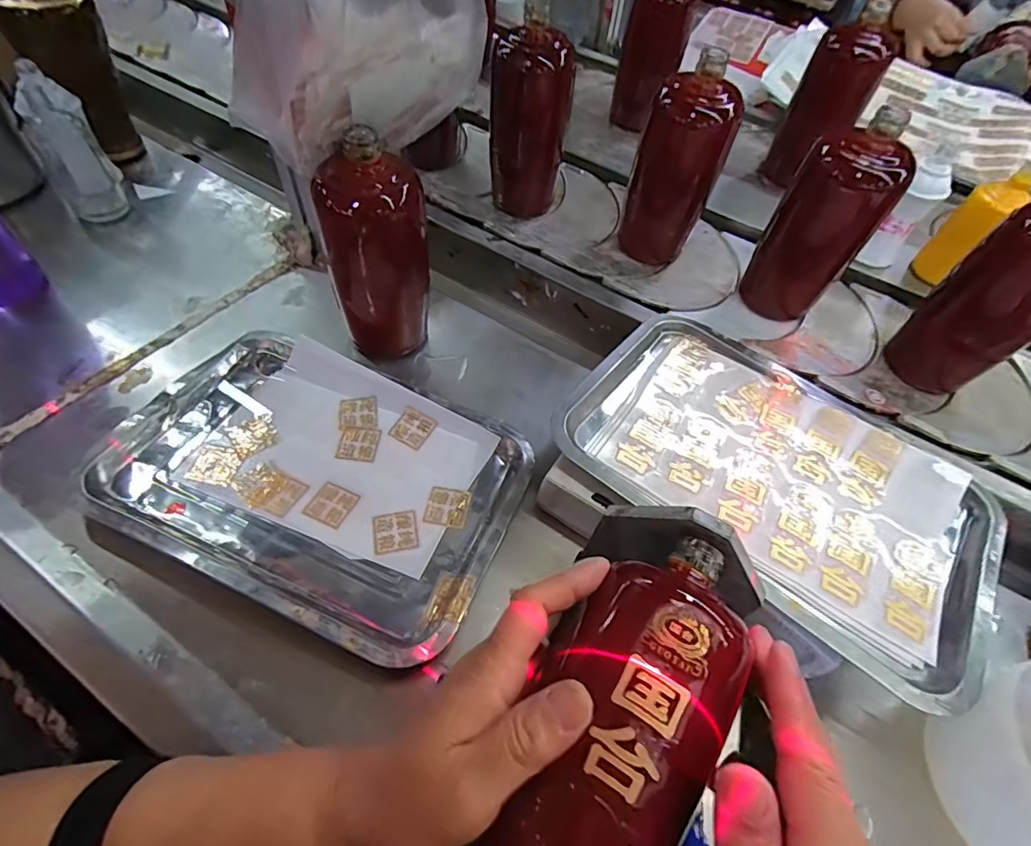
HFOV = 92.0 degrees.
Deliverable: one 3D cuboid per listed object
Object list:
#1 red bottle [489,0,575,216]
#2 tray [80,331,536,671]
[{"bbox_3d":[0.018,-0.321,0.535,0.074,0.172,0.061,13,58,2],"label":"red bottle"},{"bbox_3d":[-0.150,0.033,0.389,0.300,0.028,0.206,21,58,9],"label":"tray"}]

